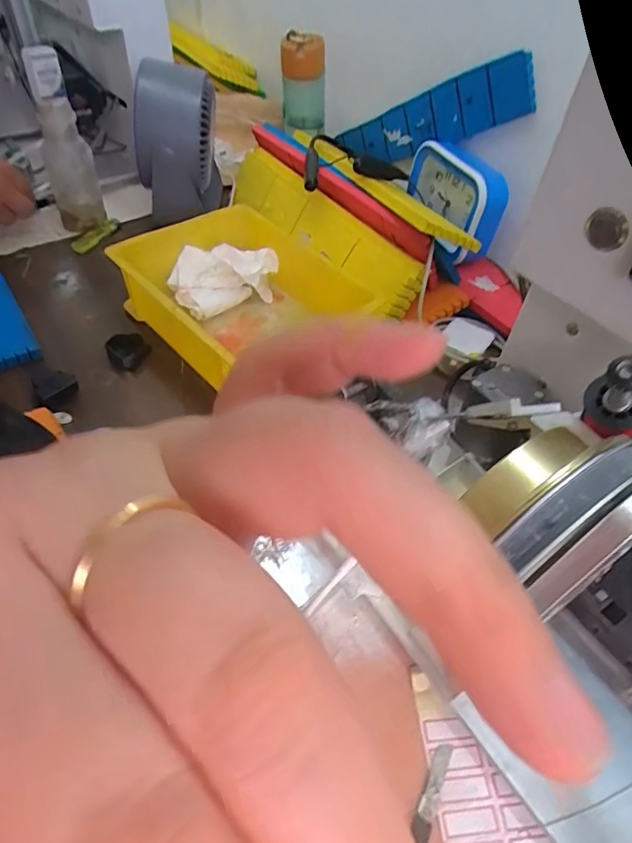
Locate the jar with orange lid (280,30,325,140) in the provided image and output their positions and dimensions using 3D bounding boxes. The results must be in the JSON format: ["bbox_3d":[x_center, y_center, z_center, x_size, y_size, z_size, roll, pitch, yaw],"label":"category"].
[{"bbox_3d":[-0.018,-0.458,0.703,0.060,0.122,0.066,3,49,-2],"label":"jar with orange lid"}]

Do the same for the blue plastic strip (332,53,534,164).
[{"bbox_3d":[0.138,-0.376,0.637,0.021,0.062,0.299,-38,31,-27],"label":"blue plastic strip"}]

